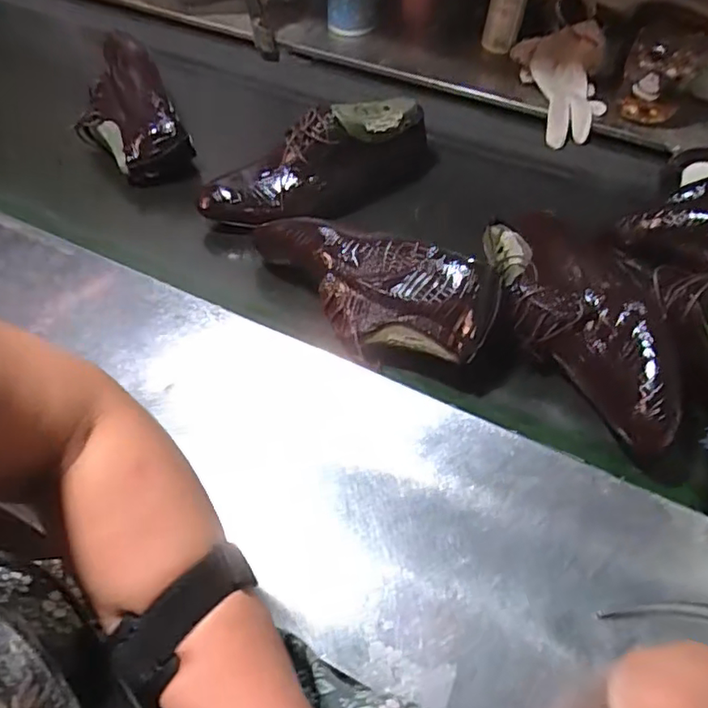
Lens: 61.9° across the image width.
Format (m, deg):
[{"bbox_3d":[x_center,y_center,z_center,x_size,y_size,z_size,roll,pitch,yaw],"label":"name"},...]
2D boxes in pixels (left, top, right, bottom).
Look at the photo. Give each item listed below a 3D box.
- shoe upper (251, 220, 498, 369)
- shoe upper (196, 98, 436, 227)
[{"bbox_3d":[-0.006,-0.067,0.565,0.270,0.087,0.101,26,62,17],"label":"shoe upper"},{"bbox_3d":[-0.032,-0.220,0.693,0.294,0.106,0.079,-20,59,-11],"label":"shoe upper"}]

